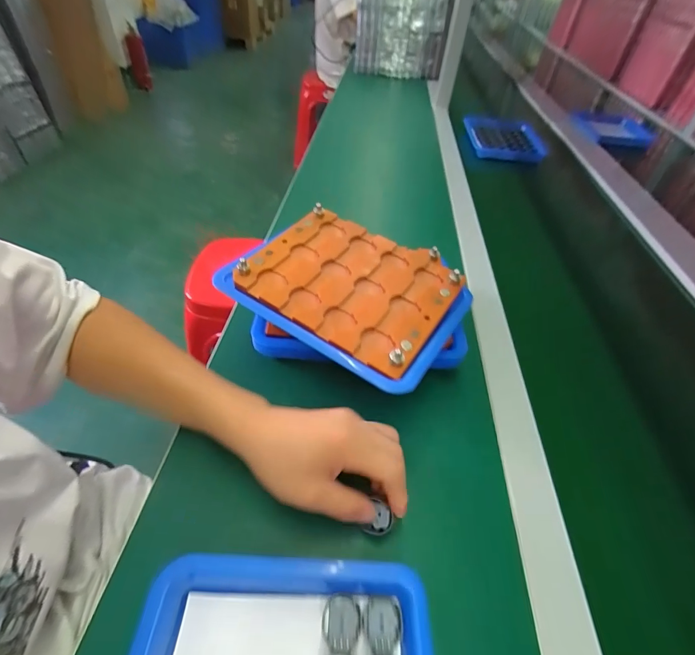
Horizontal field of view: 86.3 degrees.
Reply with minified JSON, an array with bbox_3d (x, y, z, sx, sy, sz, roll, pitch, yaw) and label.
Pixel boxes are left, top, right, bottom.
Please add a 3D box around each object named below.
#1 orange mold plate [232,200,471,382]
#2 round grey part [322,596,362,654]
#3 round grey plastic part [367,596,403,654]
[{"bbox_3d":[0.006,-0.050,0.367,0.186,0.020,0.153,28,49,19],"label":"orange mold plate"},{"bbox_3d":[-0.004,0.191,0.239,0.024,0.007,0.029,8,46,1],"label":"round grey part"},{"bbox_3d":[0.024,0.191,0.239,0.022,0.007,0.029,6,46,-1],"label":"round grey plastic part"}]

